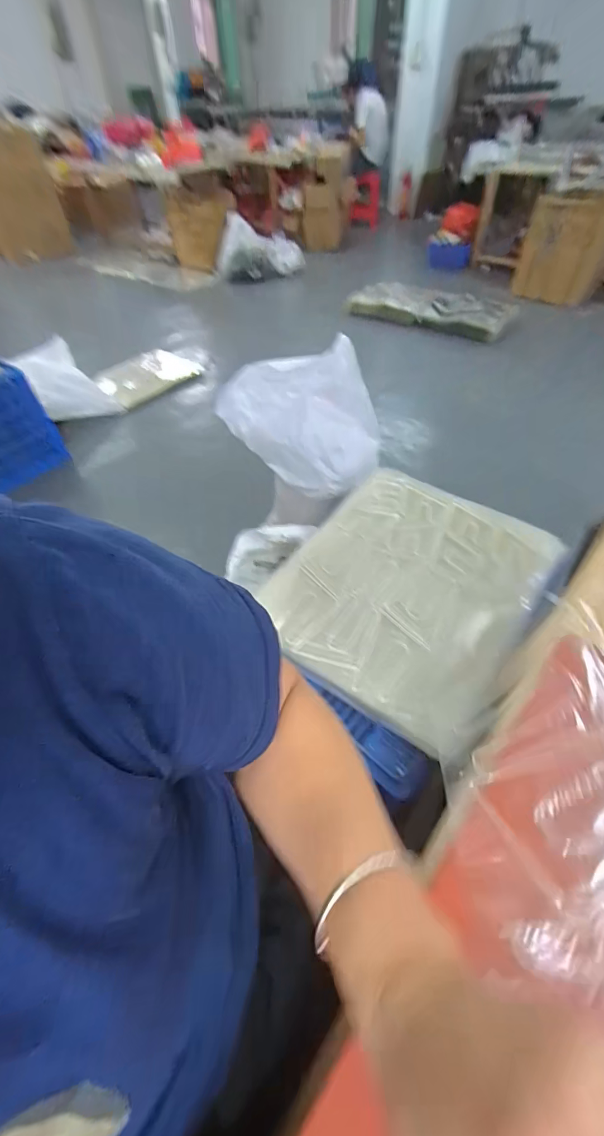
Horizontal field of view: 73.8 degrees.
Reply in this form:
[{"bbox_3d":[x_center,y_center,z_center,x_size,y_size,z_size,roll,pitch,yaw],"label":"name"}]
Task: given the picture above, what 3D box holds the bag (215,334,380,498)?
[{"bbox_3d":[-0.016,-0.412,1.124,0.447,0.363,0.125,16,53,15],"label":"bag"}]

